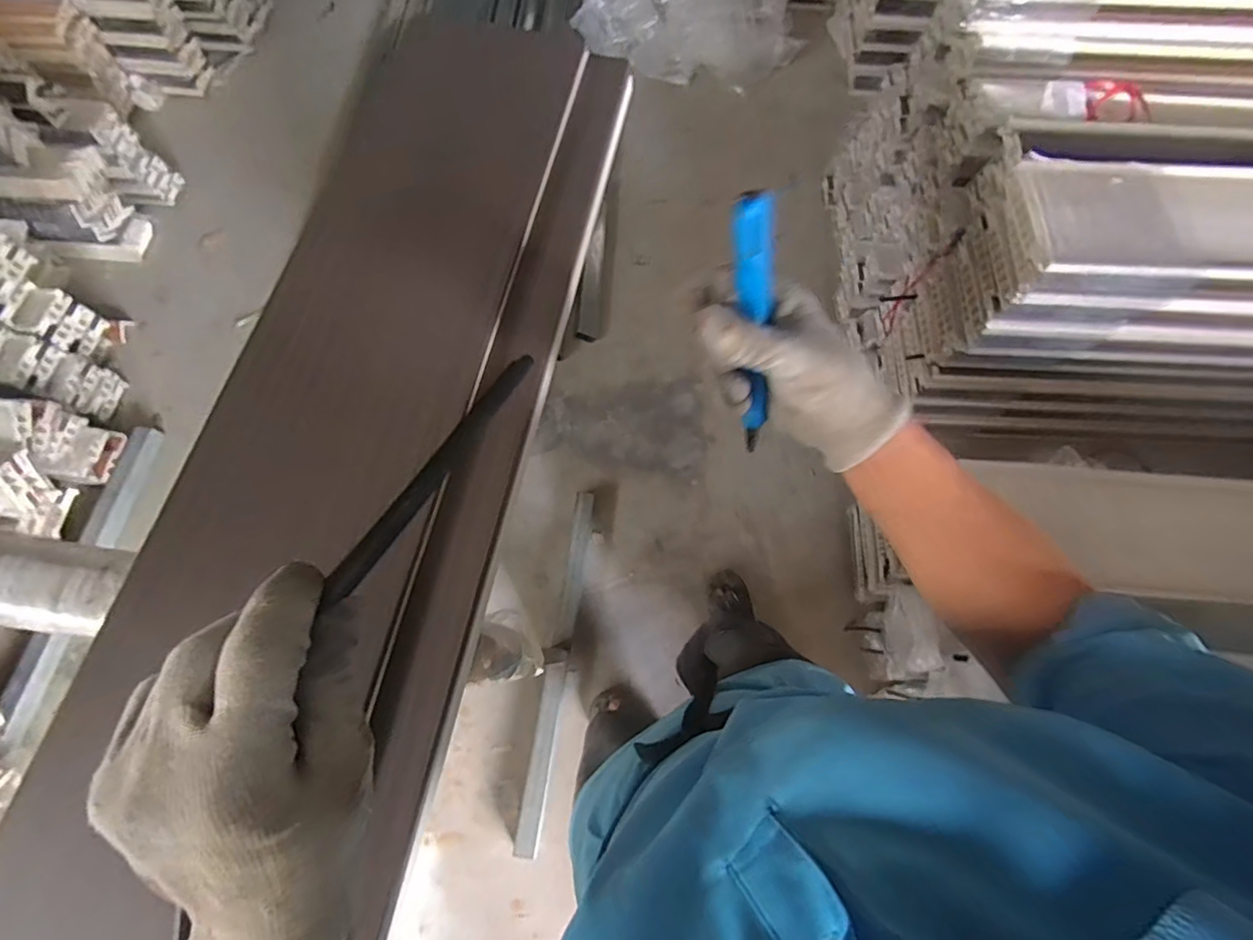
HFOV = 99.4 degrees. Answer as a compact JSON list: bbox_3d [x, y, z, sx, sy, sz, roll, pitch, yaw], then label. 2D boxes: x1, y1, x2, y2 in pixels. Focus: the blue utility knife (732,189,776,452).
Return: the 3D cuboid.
[{"bbox_3d":[0.076,-0.078,0.312,0.028,0.153,0.015,-16,37,-6],"label":"blue utility knife"}]

